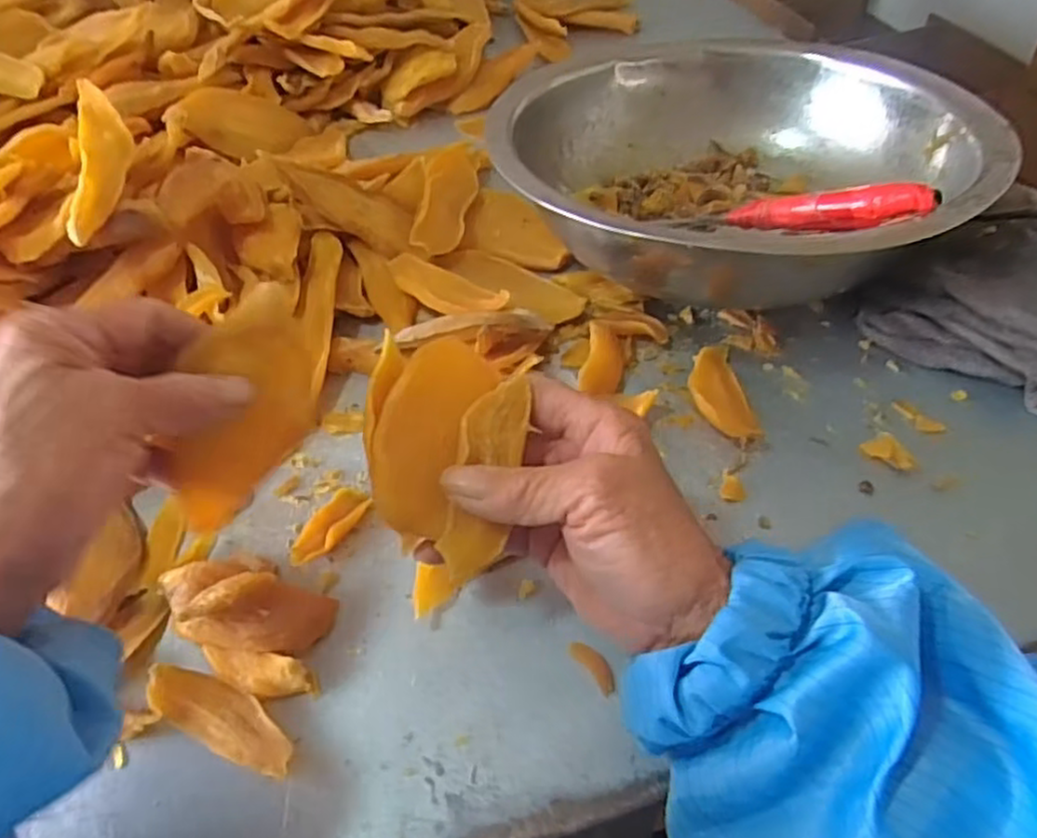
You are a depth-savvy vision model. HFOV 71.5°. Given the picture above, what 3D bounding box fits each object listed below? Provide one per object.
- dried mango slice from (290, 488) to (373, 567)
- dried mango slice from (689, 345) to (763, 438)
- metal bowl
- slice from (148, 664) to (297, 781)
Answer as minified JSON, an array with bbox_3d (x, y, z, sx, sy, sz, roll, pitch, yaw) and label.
[{"bbox_3d":[-0.094,0.054,0.357,0.017,0.010,0.046,25,56,23],"label":"dried mango slice"},{"bbox_3d":[0.108,-0.015,0.390,0.032,0.016,0.070,-9,50,-2],"label":"dried mango slice"},{"bbox_3d":[0.138,-0.158,0.461,0.271,0.088,0.271,-2,50,3],"label":"metal bowl"},{"bbox_3d":[-0.121,0.123,0.296,0.071,0.012,0.022,16,53,18],"label":"slice"}]

